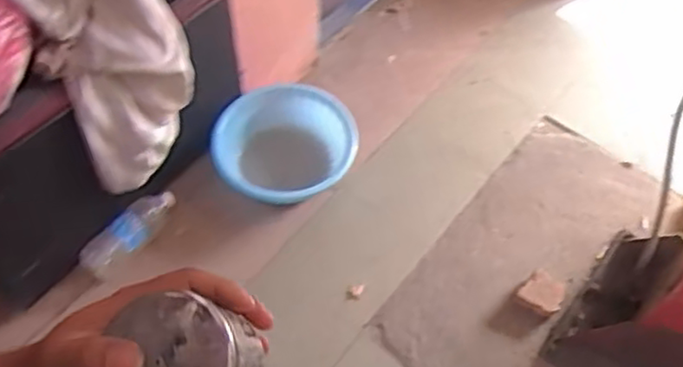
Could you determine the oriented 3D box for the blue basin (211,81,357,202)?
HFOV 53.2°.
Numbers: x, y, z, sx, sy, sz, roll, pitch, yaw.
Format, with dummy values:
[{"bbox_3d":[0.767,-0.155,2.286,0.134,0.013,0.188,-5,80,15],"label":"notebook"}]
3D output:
[{"bbox_3d":[-0.148,-0.094,1.890,0.384,0.146,0.339,-11,58,-9],"label":"blue basin"}]

